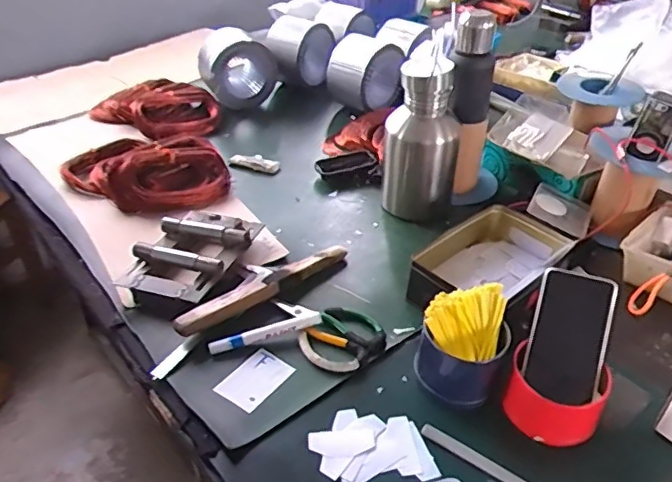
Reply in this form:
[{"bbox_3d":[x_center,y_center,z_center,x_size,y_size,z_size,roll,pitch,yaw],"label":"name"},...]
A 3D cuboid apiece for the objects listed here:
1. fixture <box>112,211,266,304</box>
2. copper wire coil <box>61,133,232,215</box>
[{"bbox_3d":[-0.205,0.014,0.820,0.144,0.038,0.190,9,38,13],"label":"fixture"},{"bbox_3d":[-0.329,-0.124,0.987,0.272,0.067,0.188,24,43,29],"label":"copper wire coil"}]

